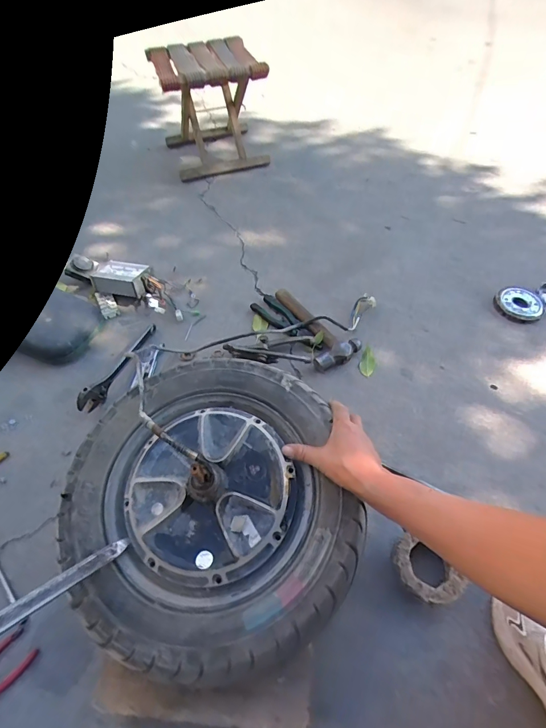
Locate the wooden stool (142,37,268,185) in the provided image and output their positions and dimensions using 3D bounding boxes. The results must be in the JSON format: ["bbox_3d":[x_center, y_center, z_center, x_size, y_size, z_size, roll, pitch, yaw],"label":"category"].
[{"bbox_3d":[-0.180,-0.745,1.137,0.281,0.273,0.271,-13,58,-9],"label":"wooden stool"}]

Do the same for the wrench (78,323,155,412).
[{"bbox_3d":[-0.313,-0.003,0.787,0.025,0.060,0.237,17,55,15],"label":"wrench"}]

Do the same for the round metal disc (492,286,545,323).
[{"bbox_3d":[0.576,-0.142,0.895,0.104,0.022,0.110,0,57,-1],"label":"round metal disc"}]

